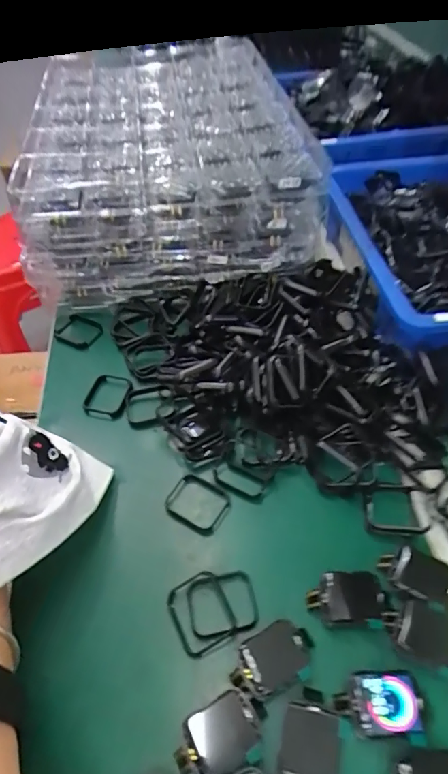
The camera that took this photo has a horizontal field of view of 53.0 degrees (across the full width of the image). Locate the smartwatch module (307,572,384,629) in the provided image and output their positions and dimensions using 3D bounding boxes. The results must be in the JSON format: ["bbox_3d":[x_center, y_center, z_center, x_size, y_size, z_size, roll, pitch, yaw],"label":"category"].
[{"bbox_3d":[0.079,0.139,0.294,0.046,0.009,0.031,2,49,4],"label":"smartwatch module"}]

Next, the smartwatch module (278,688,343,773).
[{"bbox_3d":[0.048,0.199,0.248,0.030,0.017,0.055,10,50,11],"label":"smartwatch module"}]

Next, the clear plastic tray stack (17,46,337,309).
[{"bbox_3d":[-0.064,-0.297,0.585,0.300,0.123,0.434,-4,49,-2],"label":"clear plastic tray stack"}]

